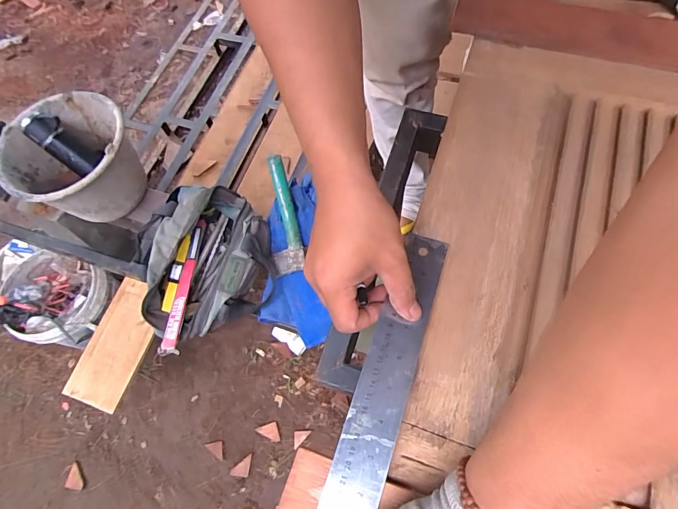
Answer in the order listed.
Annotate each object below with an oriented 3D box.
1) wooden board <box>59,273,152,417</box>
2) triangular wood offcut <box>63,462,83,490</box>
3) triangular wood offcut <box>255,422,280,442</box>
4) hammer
[{"bbox_3d":[-0.687,0.268,1.244,0.182,0.027,0.382,13,69,10],"label":"wooden board"},{"bbox_3d":[-0.888,0.753,1.349,0.060,0.012,0.072,10,67,7],"label":"triangular wood offcut"},{"bbox_3d":[-0.249,0.626,1.388,0.073,0.009,0.065,-16,66,-2],"label":"triangular wood offcut"},{"bbox_3d":[-0.123,-0.087,0.877,0.081,0.032,0.258,-6,90,0],"label":"hammer"}]

